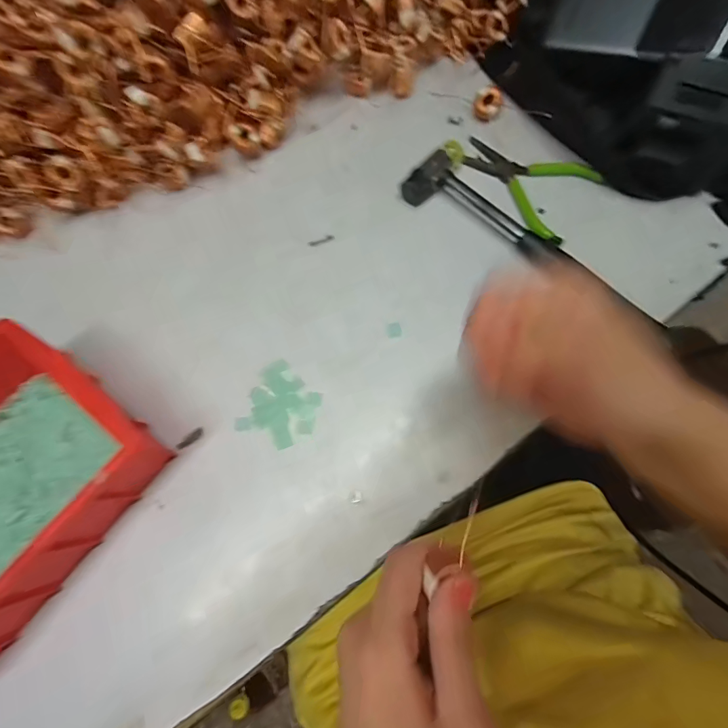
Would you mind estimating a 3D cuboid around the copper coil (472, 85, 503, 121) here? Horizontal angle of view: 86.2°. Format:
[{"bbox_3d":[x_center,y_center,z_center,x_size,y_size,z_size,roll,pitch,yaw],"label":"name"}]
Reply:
[{"bbox_3d":[0.109,-0.229,0.346,0.023,0.018,0.026,16,76,7],"label":"copper coil"}]

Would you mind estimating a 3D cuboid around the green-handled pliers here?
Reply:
[{"bbox_3d":[0.136,-0.160,0.328,0.112,0.006,0.075,41,80,12],"label":"green-handled pliers"}]

